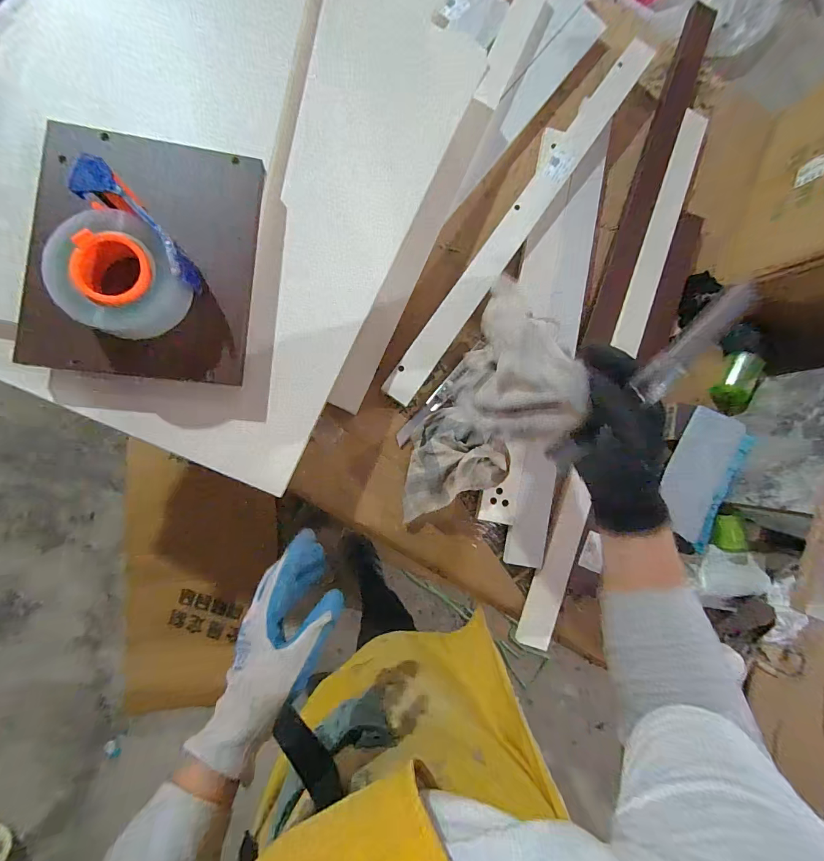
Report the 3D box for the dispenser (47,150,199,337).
[{"bbox_3d":[-0.330,-0.189,0.413,0.129,0.058,0.171,-40,93,-8],"label":"dispenser"}]

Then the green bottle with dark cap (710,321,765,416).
[{"bbox_3d":[0.594,-0.108,0.689,0.061,0.048,0.163,18,85,-7],"label":"green bottle with dark cap"}]

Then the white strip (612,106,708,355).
[{"bbox_3d":[0.450,-0.358,0.681,0.050,0.021,0.471,20,85,-7],"label":"white strip"}]

